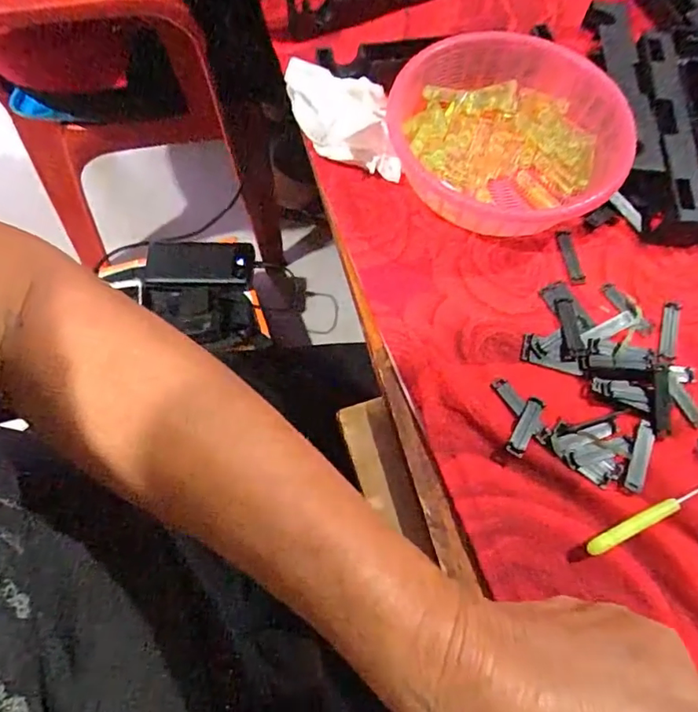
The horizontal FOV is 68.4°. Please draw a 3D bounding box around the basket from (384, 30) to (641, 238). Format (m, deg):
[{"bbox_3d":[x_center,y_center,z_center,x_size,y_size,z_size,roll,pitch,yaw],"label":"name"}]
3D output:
[{"bbox_3d":[0.118,-0.161,0.382,0.170,0.045,0.168,-7,68,-4],"label":"basket"}]

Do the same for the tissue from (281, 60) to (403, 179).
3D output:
[{"bbox_3d":[-0.003,-0.168,0.374,0.070,0.069,0.058,-13,69,-7],"label":"tissue"}]

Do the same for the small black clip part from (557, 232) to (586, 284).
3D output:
[{"bbox_3d":[0.162,-0.072,0.376,0.011,0.004,0.044,-6,68,-4],"label":"small black clip part"}]

